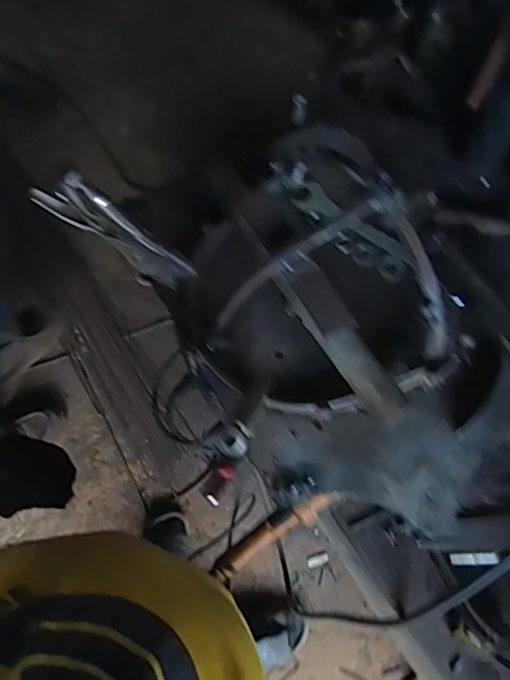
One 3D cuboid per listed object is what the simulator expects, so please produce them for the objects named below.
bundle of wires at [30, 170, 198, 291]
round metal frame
[{"bbox_3d":[-0.102,-0.079,0.426,0.049,0.170,0.015,-6,69,25],"label":"bundle of wires"},{"bbox_3d":[0.067,-0.027,0.448,0.211,0.141,0.185,40,76,14],"label":"round metal frame"}]

